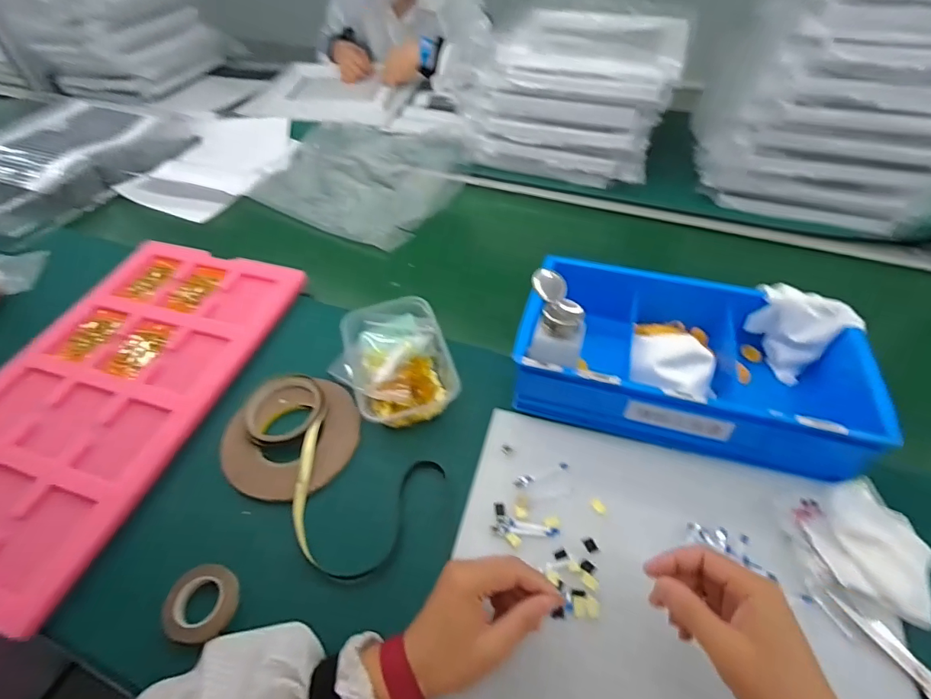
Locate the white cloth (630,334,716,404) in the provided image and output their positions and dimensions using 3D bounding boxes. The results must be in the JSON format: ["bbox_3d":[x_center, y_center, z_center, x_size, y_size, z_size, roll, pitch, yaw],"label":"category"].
[{"bbox_3d":[0.234,0.012,0.529,0.089,0.045,0.061,12,52,12],"label":"white cloth"}]

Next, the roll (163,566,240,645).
[{"bbox_3d":[-0.245,0.239,0.442,0.065,0.023,0.064,-1,50,1],"label":"roll"}]

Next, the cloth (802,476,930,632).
[{"bbox_3d":[0.371,0.172,0.428,0.092,0.016,0.113,27,56,22],"label":"cloth"}]

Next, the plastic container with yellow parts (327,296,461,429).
[{"bbox_3d":[-0.089,0.015,0.572,0.130,0.050,0.162,-16,51,-11],"label":"plastic container with yellow parts"}]

